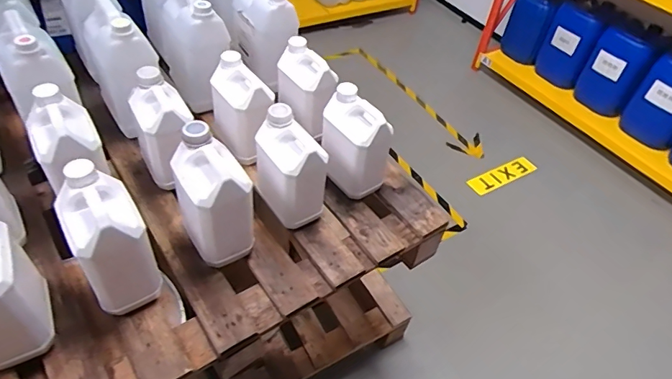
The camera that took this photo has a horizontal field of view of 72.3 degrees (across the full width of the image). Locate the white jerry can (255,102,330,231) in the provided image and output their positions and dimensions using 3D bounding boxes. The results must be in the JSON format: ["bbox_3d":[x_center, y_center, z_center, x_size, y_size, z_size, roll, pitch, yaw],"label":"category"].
[{"bbox_3d":[-0.108,-0.043,0.970,0.118,0.206,0.157,-30,56,-30],"label":"white jerry can"}]

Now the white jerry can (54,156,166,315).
[{"bbox_3d":[-0.390,0.089,0.795,0.115,0.237,0.148,-29,56,-30],"label":"white jerry can"}]

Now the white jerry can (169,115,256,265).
[{"bbox_3d":[-0.231,0.019,0.883,0.115,0.235,0.143,-23,53,-26],"label":"white jerry can"}]

